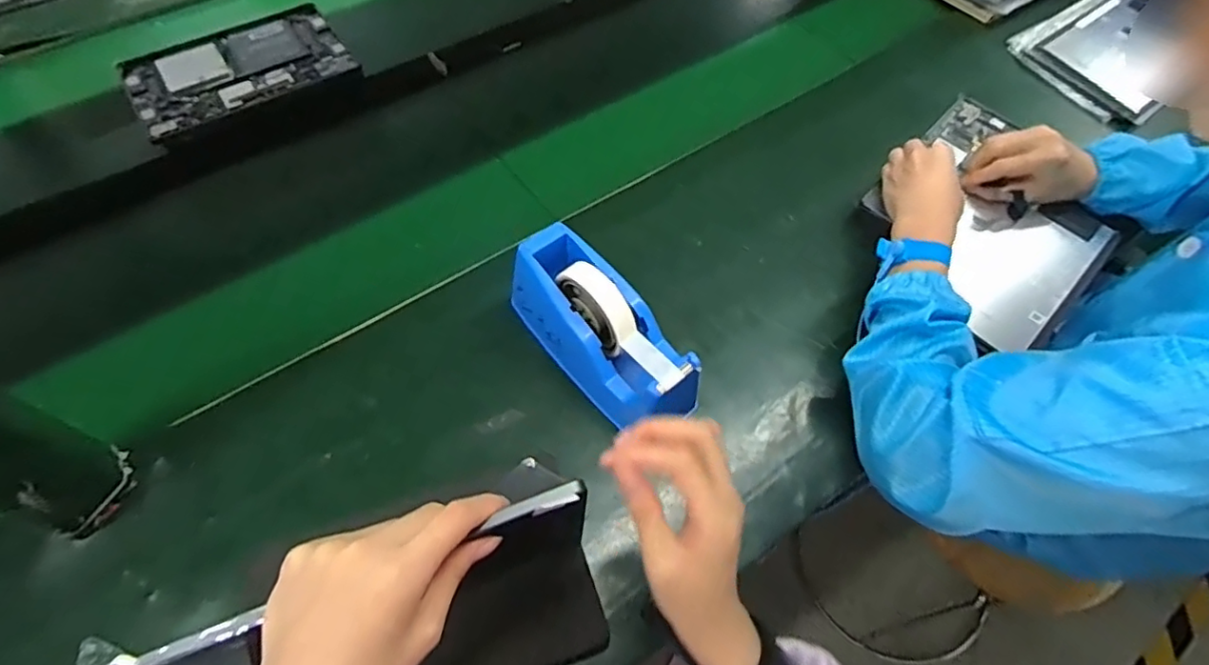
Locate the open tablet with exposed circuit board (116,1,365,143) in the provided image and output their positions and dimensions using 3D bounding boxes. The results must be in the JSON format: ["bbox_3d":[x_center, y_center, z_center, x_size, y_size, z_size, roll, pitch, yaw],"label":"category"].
[{"bbox_3d":[-0.454,-0.328,0.760,0.246,0.028,0.179,-29,65,-17],"label":"open tablet with exposed circuit board"}]

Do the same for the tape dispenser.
[{"bbox_3d":[-0.002,0.001,0.547,0.083,0.098,0.193,-36,67,-20],"label":"tape dispenser"}]

